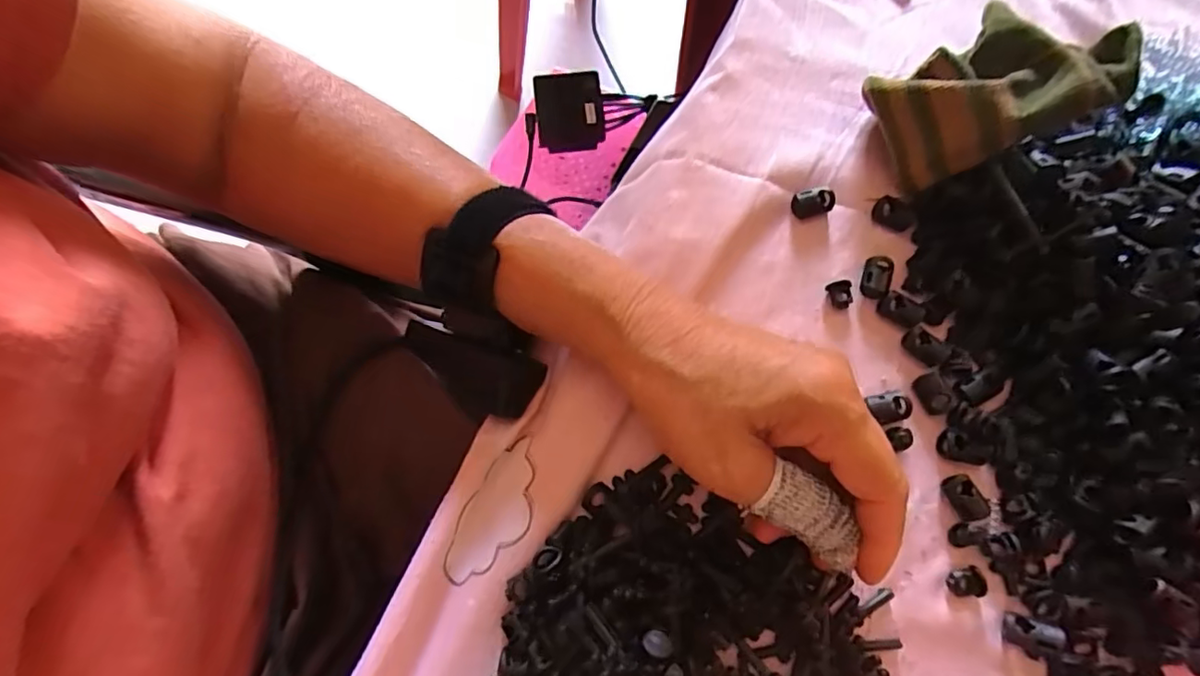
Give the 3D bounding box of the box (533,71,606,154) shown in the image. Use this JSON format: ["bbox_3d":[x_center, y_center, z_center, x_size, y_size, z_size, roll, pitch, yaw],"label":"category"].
[{"bbox_3d":[-0.035,-0.259,0.665,0.078,0.085,0.022,0,30,8],"label":"box"}]

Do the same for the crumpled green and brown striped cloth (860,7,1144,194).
[{"bbox_3d":[0.185,-0.119,0.283,0.082,0.069,0.075,-21,74,-6],"label":"crumpled green and brown striped cloth"}]

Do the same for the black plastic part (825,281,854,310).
[{"bbox_3d":[0.121,-0.021,0.290,0.011,0.008,0.014,-11,73,-3],"label":"black plastic part"}]

